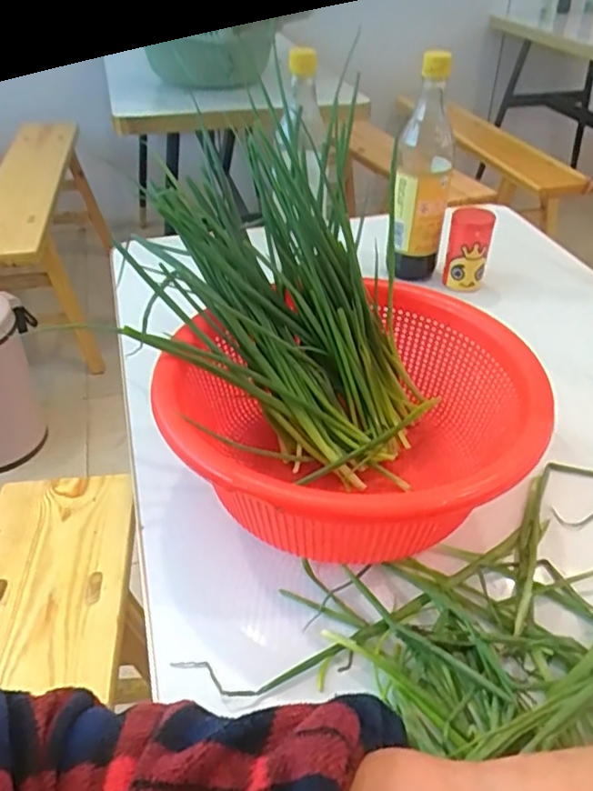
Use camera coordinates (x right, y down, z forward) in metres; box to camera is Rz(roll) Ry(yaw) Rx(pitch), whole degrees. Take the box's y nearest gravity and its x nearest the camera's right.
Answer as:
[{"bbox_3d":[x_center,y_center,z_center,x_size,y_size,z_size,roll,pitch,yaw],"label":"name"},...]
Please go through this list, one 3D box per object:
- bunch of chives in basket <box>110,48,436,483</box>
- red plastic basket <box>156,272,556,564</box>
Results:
[{"bbox_3d":[-0.013,-0.095,0.546,0.225,0.174,0.302,-3,39,-5],"label":"bunch of chives in basket"},{"bbox_3d":[0.044,0.026,0.481,0.272,0.110,0.242,-14,41,-17],"label":"red plastic basket"}]

